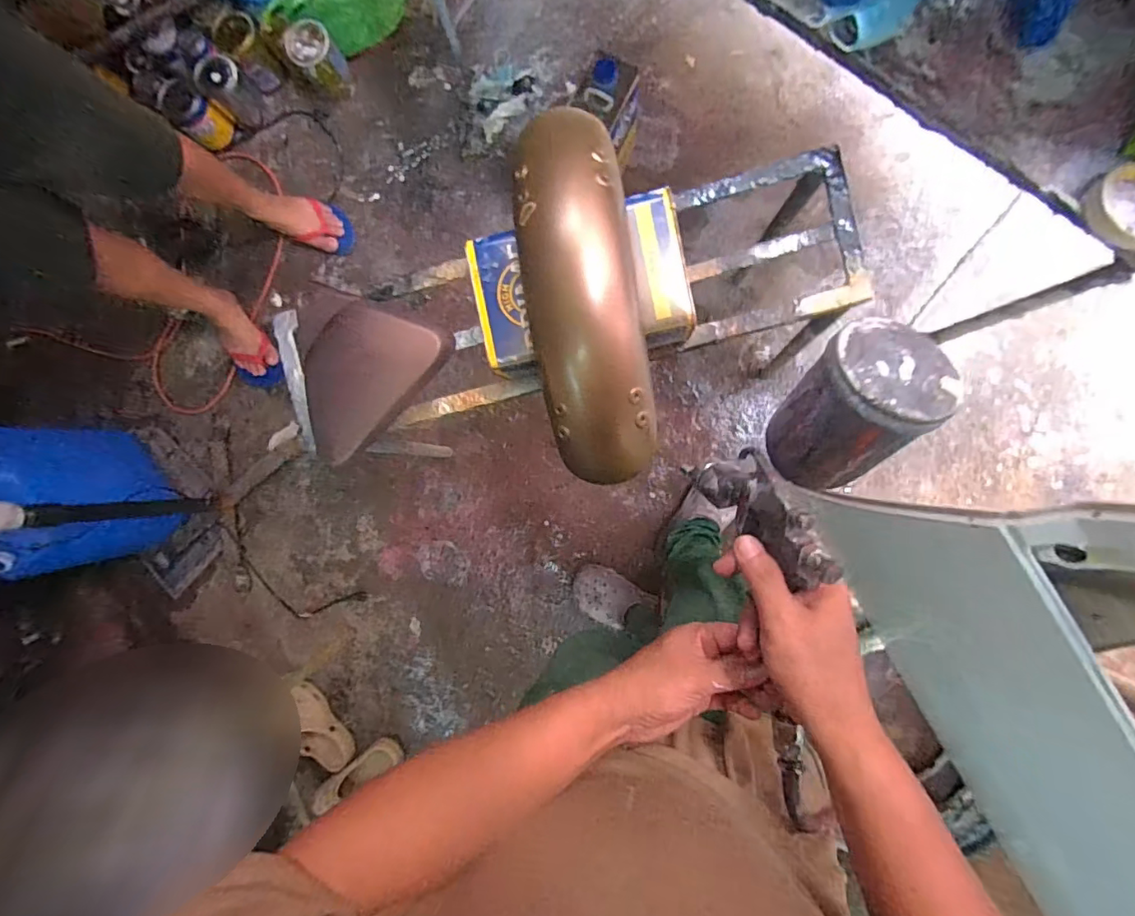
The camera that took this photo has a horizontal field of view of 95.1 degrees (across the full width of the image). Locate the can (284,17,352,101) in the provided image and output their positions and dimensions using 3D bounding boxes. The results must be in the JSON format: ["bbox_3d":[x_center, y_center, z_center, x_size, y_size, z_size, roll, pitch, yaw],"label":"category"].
[{"bbox_3d":[-0.597,-0.971,1.271,0.120,0.125,0.108,45,96,4],"label":"can"}]

